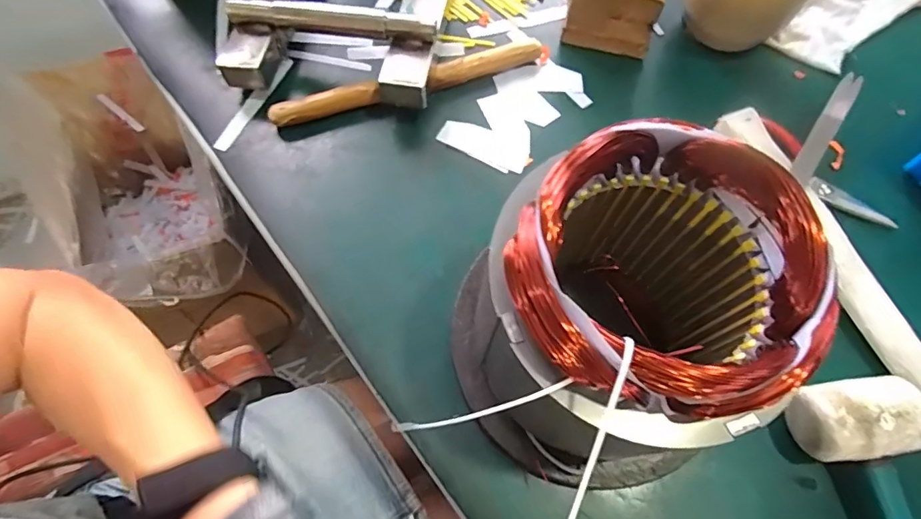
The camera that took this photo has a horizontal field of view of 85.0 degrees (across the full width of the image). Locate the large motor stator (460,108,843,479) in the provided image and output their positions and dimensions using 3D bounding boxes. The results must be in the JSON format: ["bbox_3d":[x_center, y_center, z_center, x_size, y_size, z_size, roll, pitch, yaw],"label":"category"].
[{"bbox_3d":[0.088,0.042,0.289,0.140,0.178,0.161,12,68,5],"label":"large motor stator"}]

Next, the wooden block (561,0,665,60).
[{"bbox_3d":[0.138,-0.221,0.461,0.079,0.068,0.014,17,68,7],"label":"wooden block"}]

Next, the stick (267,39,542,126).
[{"bbox_3d":[-0.044,-0.160,0.454,0.248,0.024,0.019,-19,69,-8],"label":"stick"}]

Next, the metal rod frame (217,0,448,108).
[{"bbox_3d":[-0.106,-0.228,0.460,0.185,0.062,0.191,6,68,2],"label":"metal rod frame"}]

